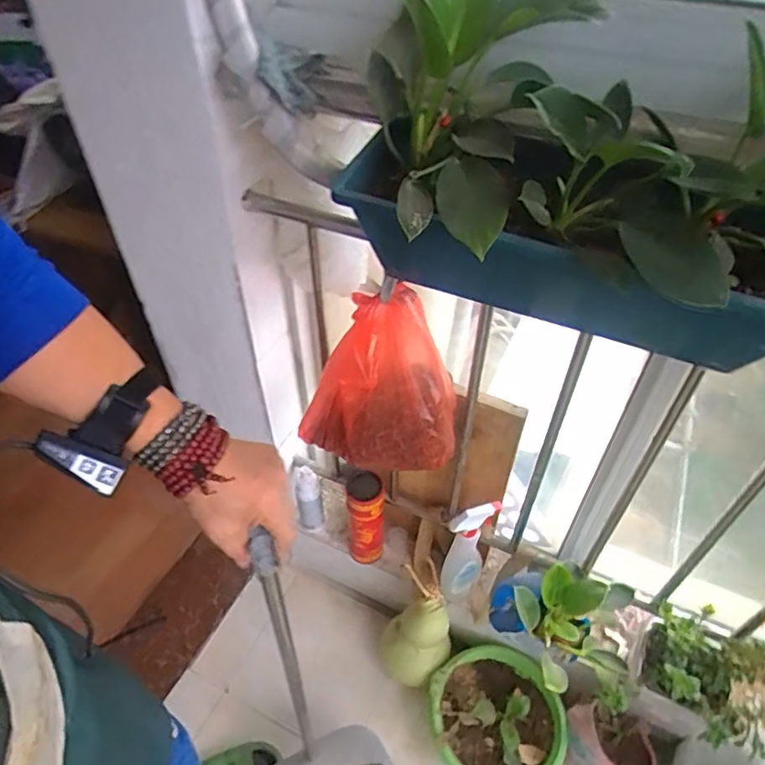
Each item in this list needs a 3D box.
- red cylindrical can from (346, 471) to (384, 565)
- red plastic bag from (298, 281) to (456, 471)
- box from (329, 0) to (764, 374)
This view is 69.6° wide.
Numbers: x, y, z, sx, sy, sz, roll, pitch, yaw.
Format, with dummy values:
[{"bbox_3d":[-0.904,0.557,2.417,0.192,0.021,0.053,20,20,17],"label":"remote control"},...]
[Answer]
[{"bbox_3d":[-0.037,0.302,1.180,0.073,0.269,0.080,-2,43,2],"label":"red cylindrical can"},{"bbox_3d":[-0.004,0.009,0.823,0.243,0.280,0.106,17,47,21],"label":"red plastic bag"},{"bbox_3d":[0.182,-0.193,0.517,0.446,0.267,0.264,10,44,14],"label":"box"}]

